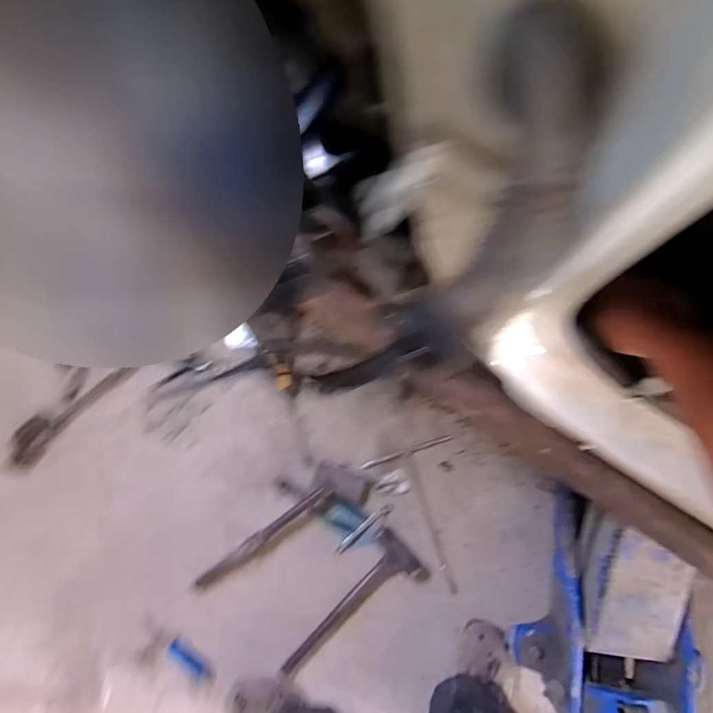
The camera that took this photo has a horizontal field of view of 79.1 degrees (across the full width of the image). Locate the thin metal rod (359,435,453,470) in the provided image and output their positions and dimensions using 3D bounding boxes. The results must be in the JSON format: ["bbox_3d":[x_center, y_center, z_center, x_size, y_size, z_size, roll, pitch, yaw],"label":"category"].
[{"bbox_3d":[0.105,0.202,0.914,0.201,0.006,0.015,-20,81,2],"label":"thin metal rod"}]

